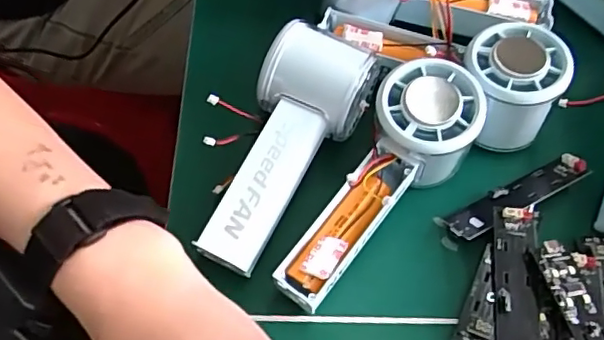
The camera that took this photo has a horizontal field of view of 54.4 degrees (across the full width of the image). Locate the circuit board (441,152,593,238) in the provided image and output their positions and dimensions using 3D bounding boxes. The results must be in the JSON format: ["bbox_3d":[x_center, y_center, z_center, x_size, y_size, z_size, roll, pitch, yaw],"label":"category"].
[{"bbox_3d":[0.128,0.014,0.344,0.091,0.017,0.020,-26,66,-16],"label":"circuit board"}]

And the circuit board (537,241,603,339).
[{"bbox_3d":[0.147,0.081,0.301,0.025,0.013,0.092,-10,62,-9],"label":"circuit board"}]

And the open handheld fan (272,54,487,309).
[{"bbox_3d":[0.042,0.009,0.329,0.056,0.051,0.155,35,81,15],"label":"open handheld fan"}]

